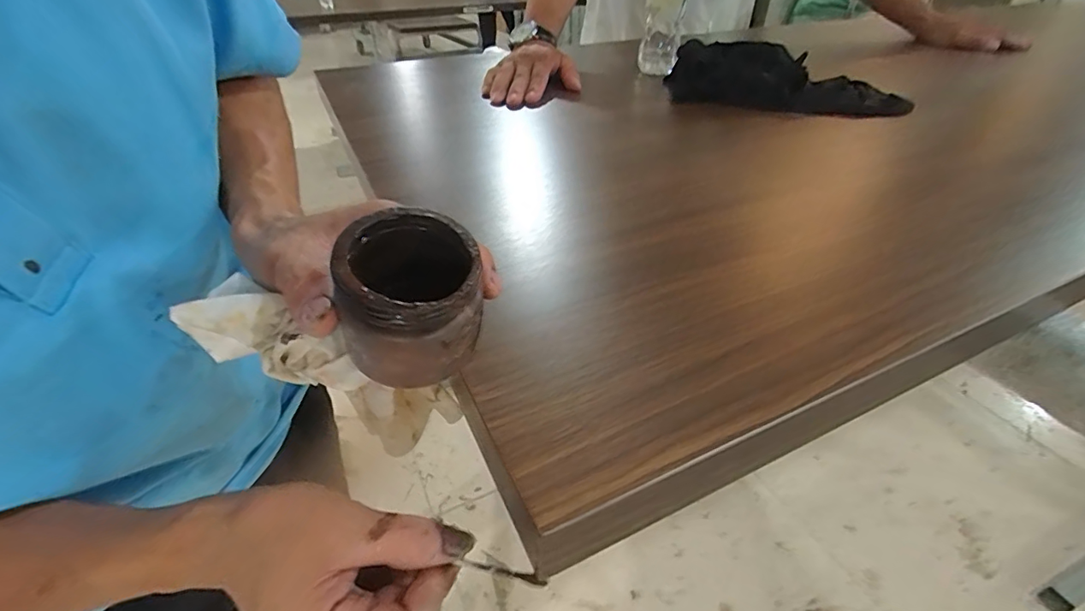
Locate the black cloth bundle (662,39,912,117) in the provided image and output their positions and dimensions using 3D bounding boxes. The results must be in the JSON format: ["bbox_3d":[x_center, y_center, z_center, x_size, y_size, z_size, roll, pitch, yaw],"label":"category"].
[{"bbox_3d":[0.324,-0.312,0.662,0.284,0.044,0.191,8,39,10],"label":"black cloth bundle"}]

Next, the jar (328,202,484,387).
[{"bbox_3d":[-0.052,-0.004,0.198,0.052,0.055,0.055,1,41,-1],"label":"jar"}]

